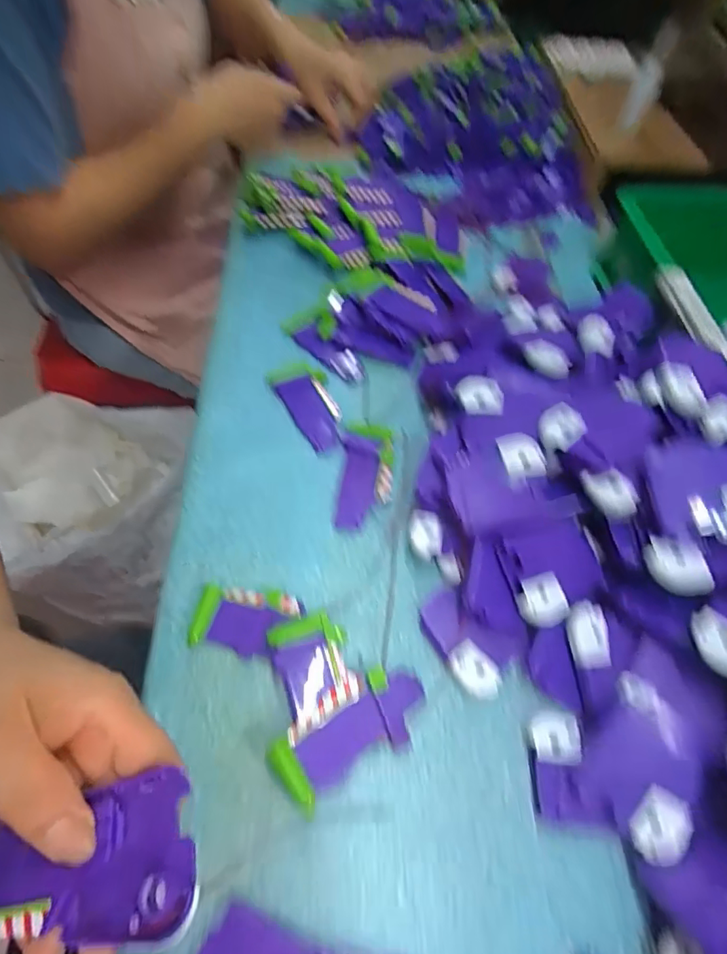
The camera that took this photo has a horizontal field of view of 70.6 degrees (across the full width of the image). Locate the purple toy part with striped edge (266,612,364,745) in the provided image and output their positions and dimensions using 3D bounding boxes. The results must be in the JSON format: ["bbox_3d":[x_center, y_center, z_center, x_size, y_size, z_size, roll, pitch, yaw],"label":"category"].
[{"bbox_3d":[-0.028,0.113,0.299,0.044,0.019,0.062,-15,58,-12],"label":"purple toy part with striped edge"}]

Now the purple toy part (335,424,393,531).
[{"bbox_3d":[0.002,-0.003,0.380,0.039,0.013,0.087,2,56,-1],"label":"purple toy part"}]

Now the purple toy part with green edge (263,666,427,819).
[{"bbox_3d":[-0.006,0.141,0.288,0.090,0.008,0.044,-28,79,-21],"label":"purple toy part with green edge"}]

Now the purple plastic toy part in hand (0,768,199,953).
[{"bbox_3d":[-0.116,0.150,0.197,0.117,0.010,0.049,-16,59,13],"label":"purple plastic toy part in hand"}]

